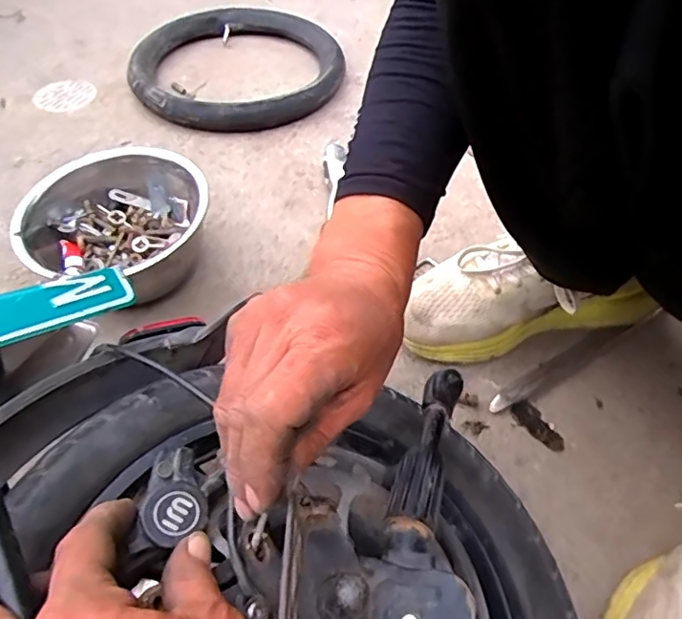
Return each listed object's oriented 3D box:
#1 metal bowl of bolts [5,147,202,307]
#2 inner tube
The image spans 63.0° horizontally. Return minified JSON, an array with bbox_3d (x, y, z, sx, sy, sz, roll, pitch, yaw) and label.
[{"bbox_3d":[-0.225,-0.075,0.573,0.179,0.090,0.175,-13,53,-12],"label":"metal bowl of bolts"},{"bbox_3d":[-0.154,-0.383,0.865,0.314,0.041,0.340,-1,54,-3],"label":"inner tube"}]

